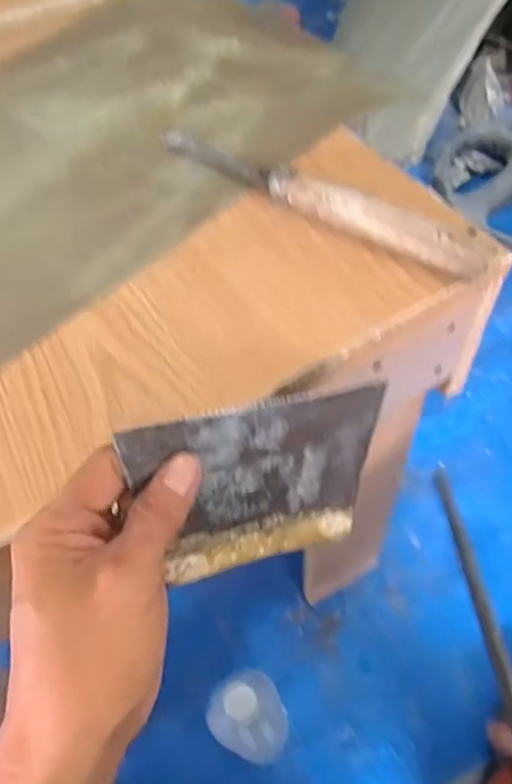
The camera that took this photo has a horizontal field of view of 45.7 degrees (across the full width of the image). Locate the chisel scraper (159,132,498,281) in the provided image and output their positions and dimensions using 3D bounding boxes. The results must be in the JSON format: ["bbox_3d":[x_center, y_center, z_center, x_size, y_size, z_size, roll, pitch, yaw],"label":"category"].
[{"bbox_3d":[0.036,-0.145,0.430,0.277,0.028,0.029,35,65,24],"label":"chisel scraper"}]

